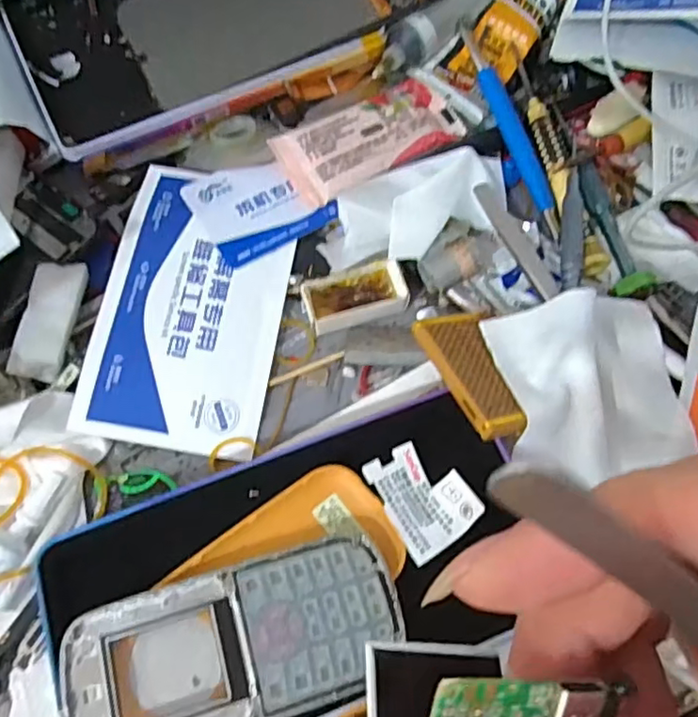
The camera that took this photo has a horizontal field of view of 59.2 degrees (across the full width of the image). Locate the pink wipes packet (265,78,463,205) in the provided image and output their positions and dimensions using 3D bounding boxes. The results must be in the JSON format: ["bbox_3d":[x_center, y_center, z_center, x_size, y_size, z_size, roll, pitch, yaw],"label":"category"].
[{"bbox_3d":[0.011,-0.115,0.320,0.095,0.011,0.041,-31,69,-12],"label":"pink wipes packet"}]

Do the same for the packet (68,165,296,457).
[{"bbox_3d":[-0.073,-0.026,0.290,0.081,0.009,0.135,7,67,4],"label":"packet"}]

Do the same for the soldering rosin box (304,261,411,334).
[{"bbox_3d":[0.003,-0.029,0.293,0.047,0.010,0.025,-19,67,-7],"label":"soldering rosin box"}]

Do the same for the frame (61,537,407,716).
[{"bbox_3d":[-0.041,0.104,0.224,0.118,0.014,0.052,-16,67,-5],"label":"frame"}]

